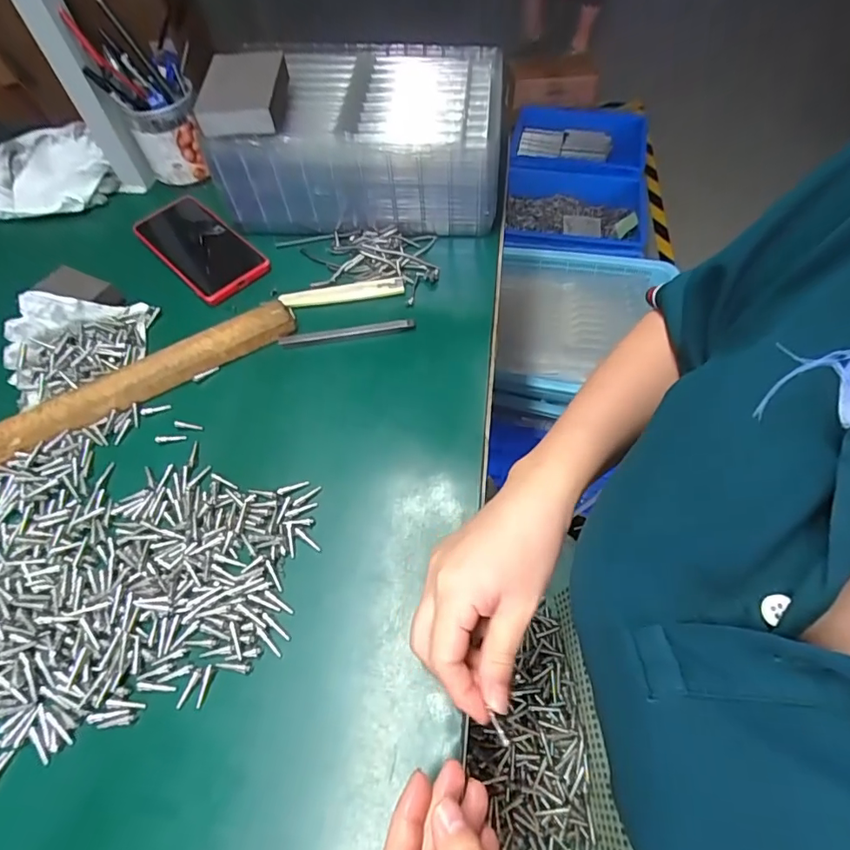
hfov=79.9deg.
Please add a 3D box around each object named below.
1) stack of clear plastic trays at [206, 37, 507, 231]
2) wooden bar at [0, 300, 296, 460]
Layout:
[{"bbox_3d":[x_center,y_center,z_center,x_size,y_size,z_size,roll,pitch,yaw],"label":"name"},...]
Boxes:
[{"bbox_3d":[-0.059,-0.295,0.532,0.271,0.113,0.171,5,58,4],"label":"stack of clear plastic trays"},{"bbox_3d":[-0.255,-0.036,0.434,0.295,0.023,0.032,-27,61,-15],"label":"wooden bar"}]

